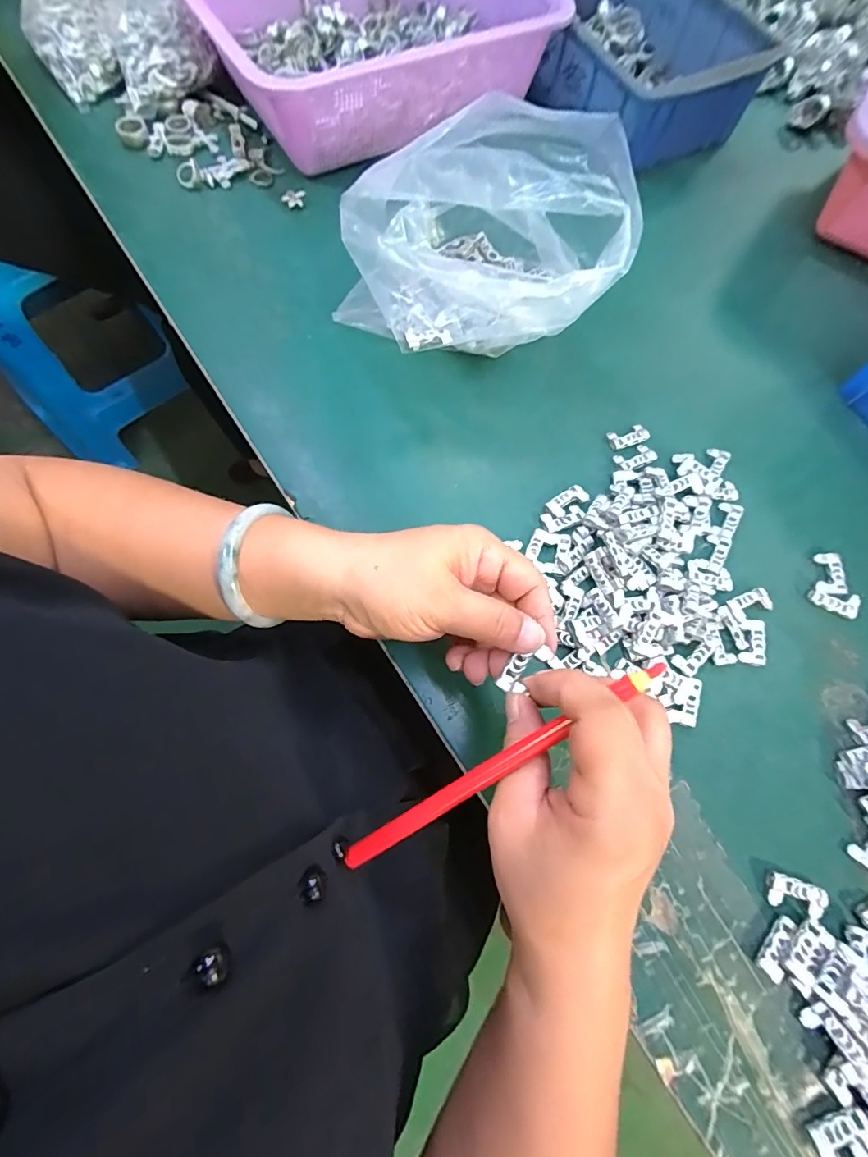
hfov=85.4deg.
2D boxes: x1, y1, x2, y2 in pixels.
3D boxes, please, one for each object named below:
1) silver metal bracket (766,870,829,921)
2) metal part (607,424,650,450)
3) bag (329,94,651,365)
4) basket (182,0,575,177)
[{"bbox_3d":[0.201,0.176,0.260,0.030,0.007,0.017,18,72,2],"label":"silver metal bracket"},{"bbox_3d":[0.149,-0.108,0.357,0.033,0.004,0.016,-18,75,-9],"label":"metal part"},{"bbox_3d":[0.021,-0.230,0.324,0.181,0.123,0.147,-11,73,-7],"label":"bag"},{"bbox_3d":[-0.058,-0.506,0.434,0.319,0.079,0.225,-31,77,-13],"label":"basket"}]

